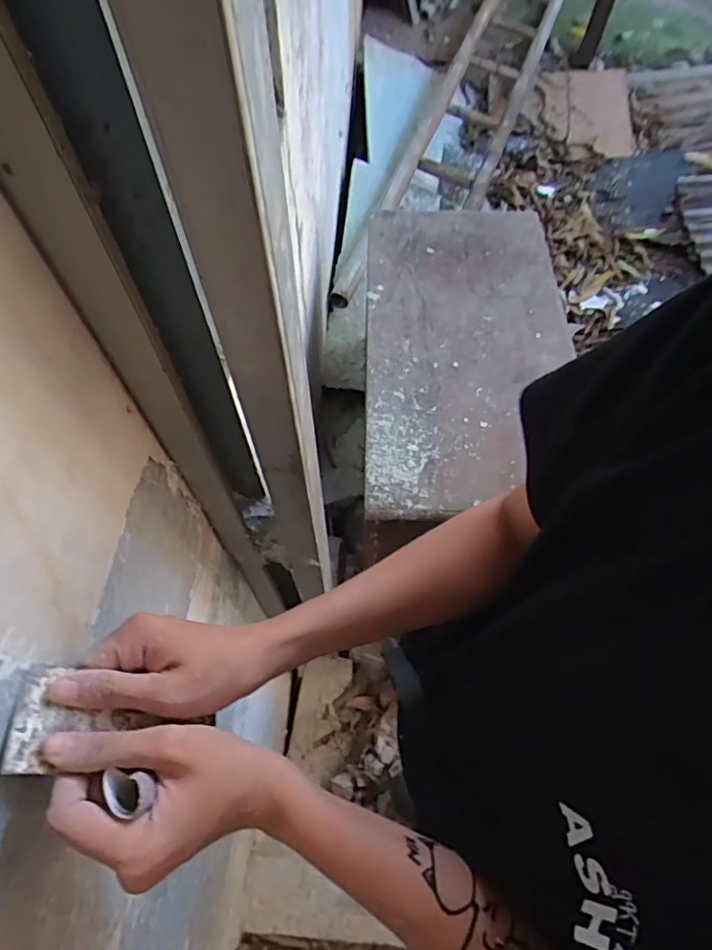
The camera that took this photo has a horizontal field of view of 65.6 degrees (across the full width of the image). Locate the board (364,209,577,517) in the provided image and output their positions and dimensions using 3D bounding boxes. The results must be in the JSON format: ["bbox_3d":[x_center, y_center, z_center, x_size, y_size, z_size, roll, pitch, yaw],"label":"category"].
[{"bbox_3d":[0.230,-0.295,1.153,0.415,0.034,0.828,0,57,2],"label":"board"}]

